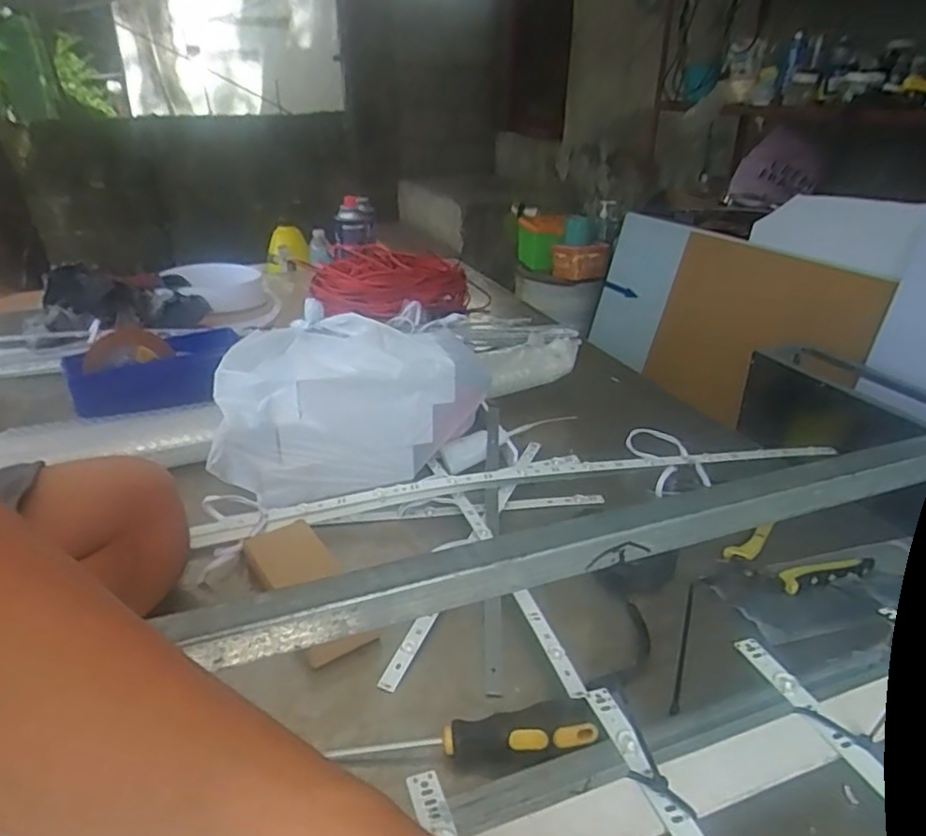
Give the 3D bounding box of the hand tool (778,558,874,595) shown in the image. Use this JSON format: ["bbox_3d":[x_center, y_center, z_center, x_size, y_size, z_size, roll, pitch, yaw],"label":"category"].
[{"bbox_3d":[0.326,0.137,0.575,0.095,0.012,0.027,-6,28,-14],"label":"hand tool"}]

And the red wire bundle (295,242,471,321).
[{"bbox_3d":[-0.141,-0.265,1.257,0.298,0.111,0.221,2,27,1],"label":"red wire bundle"}]

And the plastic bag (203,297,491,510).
[{"bbox_3d":[-0.127,-0.014,0.719,0.283,0.145,0.188,5,27,7],"label":"plastic bag"}]

